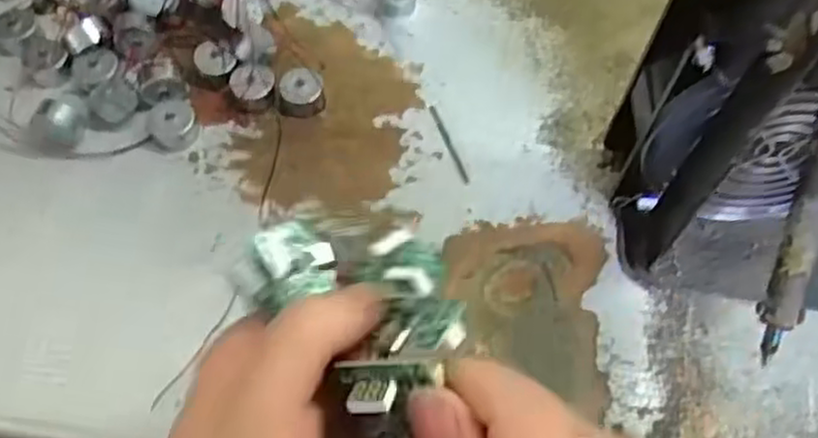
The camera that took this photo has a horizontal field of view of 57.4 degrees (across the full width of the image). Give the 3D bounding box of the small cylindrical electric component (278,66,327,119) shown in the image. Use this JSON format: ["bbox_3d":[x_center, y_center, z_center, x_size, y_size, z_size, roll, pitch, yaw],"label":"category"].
[{"bbox_3d":[-0.058,-0.068,0.403,0.024,0.017,0.022,2,57,-3],"label":"small cylindrical electric component"}]

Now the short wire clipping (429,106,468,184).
[{"bbox_3d":[0.021,-0.042,0.401,0.004,0.004,0.052,-15,59,-13],"label":"short wire clipping"}]

